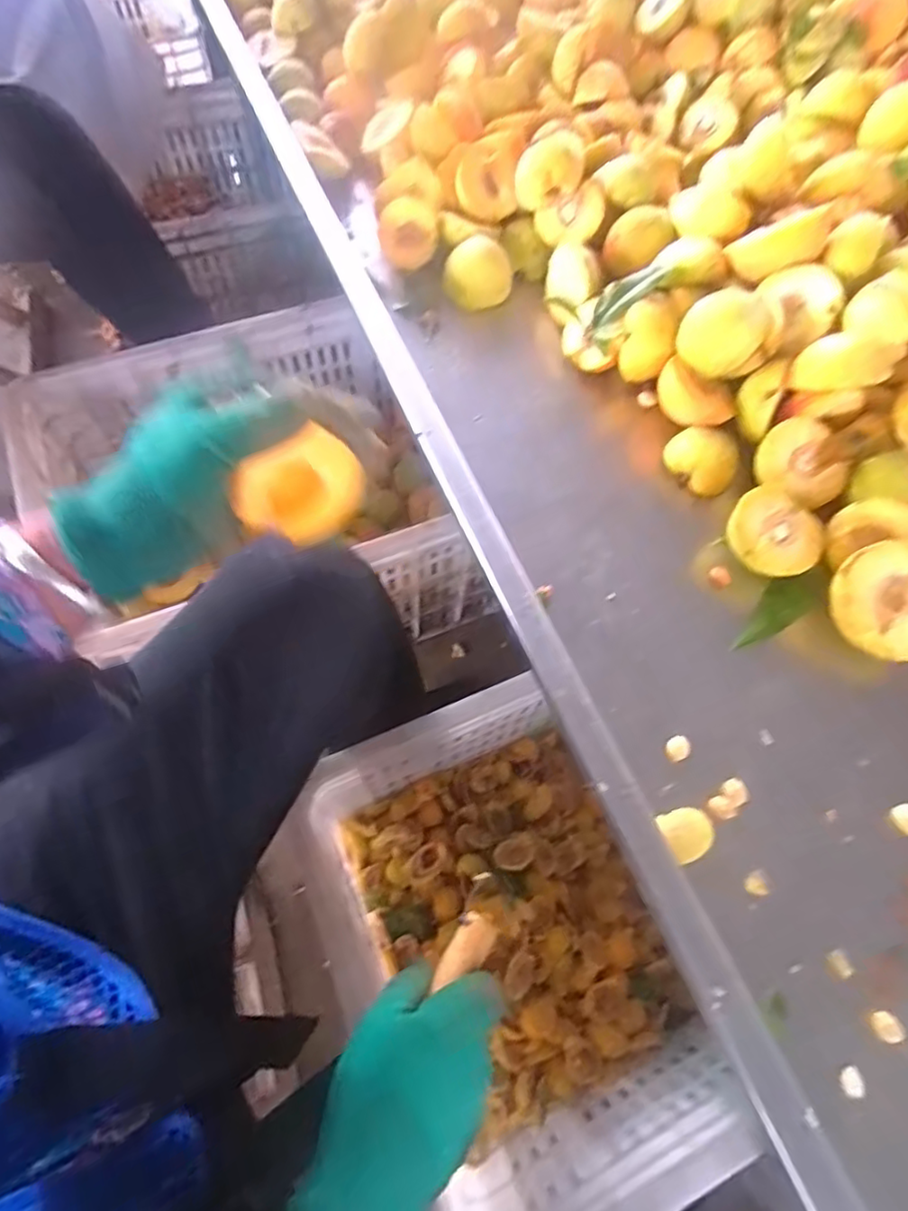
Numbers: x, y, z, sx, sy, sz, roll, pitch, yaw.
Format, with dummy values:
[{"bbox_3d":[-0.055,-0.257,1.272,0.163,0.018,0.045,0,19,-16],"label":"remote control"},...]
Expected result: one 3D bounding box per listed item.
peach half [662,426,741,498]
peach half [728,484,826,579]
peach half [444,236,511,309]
[{"bbox_3d":[0.196,-0.116,0.482,0.041,0.029,0.055,-35,70,-17],"label":"peach half"},{"bbox_3d":[0.228,-0.047,0.443,0.063,0.032,0.064,1,64,-1],"label":"peach half"},{"bbox_3d":[0.022,-0.303,0.559,0.059,0.040,0.049,-15,65,-11],"label":"peach half"}]

